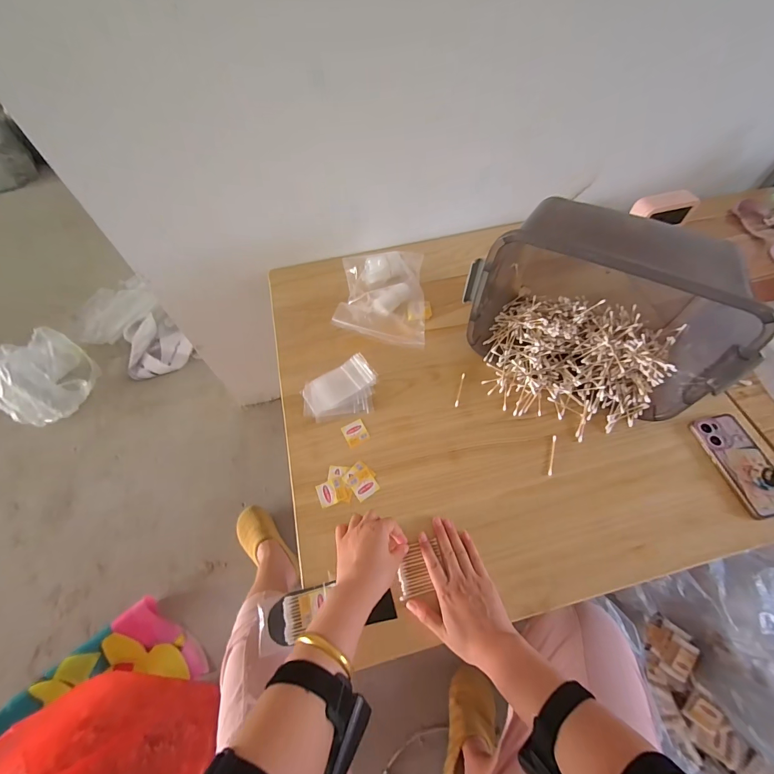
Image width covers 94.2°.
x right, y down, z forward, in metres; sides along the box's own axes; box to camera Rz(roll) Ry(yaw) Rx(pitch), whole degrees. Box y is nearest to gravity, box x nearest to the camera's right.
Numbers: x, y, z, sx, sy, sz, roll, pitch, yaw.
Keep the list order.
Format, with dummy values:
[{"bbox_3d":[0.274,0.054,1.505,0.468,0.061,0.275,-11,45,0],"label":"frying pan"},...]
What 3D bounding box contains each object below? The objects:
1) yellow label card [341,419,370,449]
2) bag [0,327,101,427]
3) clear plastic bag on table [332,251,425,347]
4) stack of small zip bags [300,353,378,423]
[{"bbox_3d":[-0.055,0.081,0.633,0.040,0.004,0.042,-25,61,-13],"label":"yellow label card"},{"bbox_3d":[-1.160,-0.024,1.196,0.228,0.197,0.308,29,64,19],"label":"bag"},{"bbox_3d":[-0.011,-0.203,0.763,0.180,0.049,0.253,1,58,3],"label":"clear plastic bag on table"},{"bbox_3d":[-0.086,0.007,0.662,0.139,0.013,0.109,-22,60,-11],"label":"stack of small zip bags"}]

